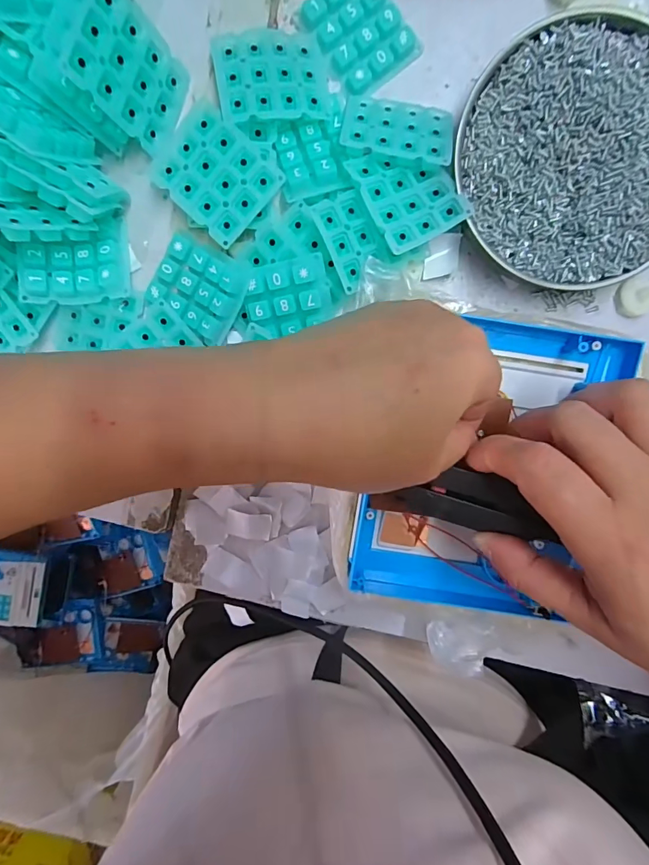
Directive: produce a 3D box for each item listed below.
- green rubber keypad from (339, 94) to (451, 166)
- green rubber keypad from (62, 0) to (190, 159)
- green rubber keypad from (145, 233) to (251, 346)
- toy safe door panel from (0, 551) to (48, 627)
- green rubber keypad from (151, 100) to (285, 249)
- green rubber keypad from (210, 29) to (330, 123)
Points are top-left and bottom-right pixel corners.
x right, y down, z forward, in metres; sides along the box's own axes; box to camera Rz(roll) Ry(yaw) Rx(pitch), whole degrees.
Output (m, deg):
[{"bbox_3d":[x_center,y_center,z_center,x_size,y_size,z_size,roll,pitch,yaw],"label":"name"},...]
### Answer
[{"bbox_3d":[0.041,-0.168,0.234,0.059,0.004,0.045,11,66,1],"label":"green rubber keypad"},{"bbox_3d":[-0.096,-0.182,0.215,0.004,0.059,0.049,27,93,26],"label":"green rubber keypad"},{"bbox_3d":[-0.072,-0.082,0.242,0.053,0.012,0.046,29,98,-2],"label":"green rubber keypad"},{"bbox_3d":[-0.582,0.274,0.753,0.150,0.033,0.133,10,98,1],"label":"toy safe door panel"},{"bbox_3d":[-0.059,-0.139,0.230,0.058,0.004,0.048,41,97,-4],"label":"green rubber keypad"},{"bbox_3d":[-0.028,-0.193,0.229,0.058,0.004,0.049,-10,89,-10],"label":"green rubber keypad"}]

